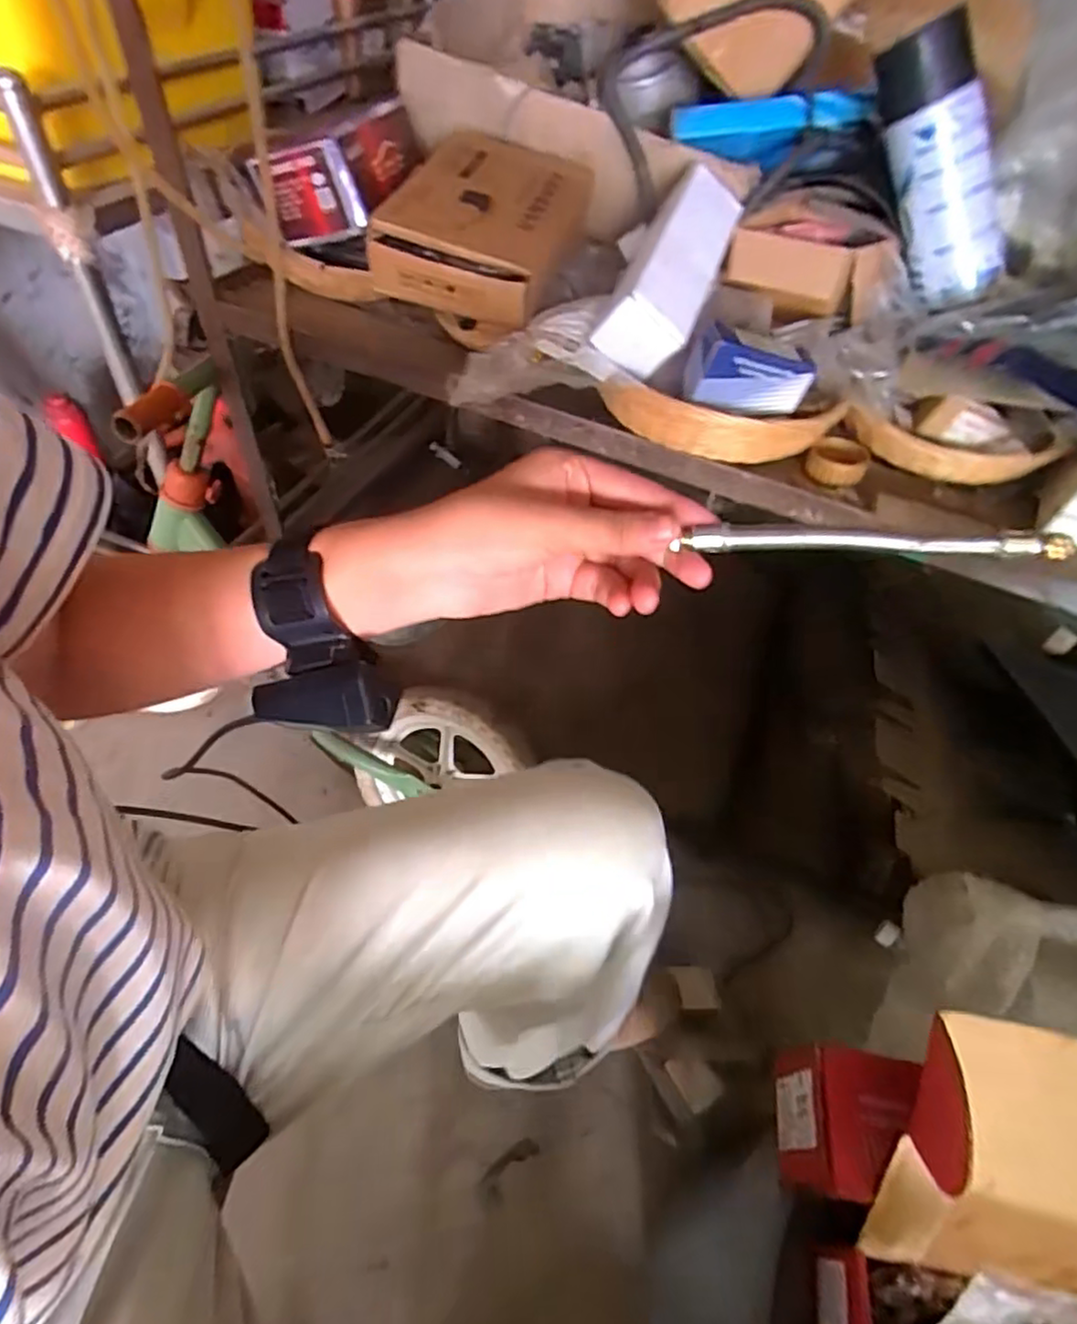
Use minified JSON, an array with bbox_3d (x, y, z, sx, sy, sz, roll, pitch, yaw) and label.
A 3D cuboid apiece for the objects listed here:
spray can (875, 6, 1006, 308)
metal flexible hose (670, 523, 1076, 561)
[{"bbox_3d":[0.334,-0.405,0.549,0.067,0.201,0.056,-1,39,46],"label":"spray can"},{"bbox_3d":[0.143,-0.052,0.288,0.159,0.009,0.011,3,52,6],"label":"metal flexible hose"}]

